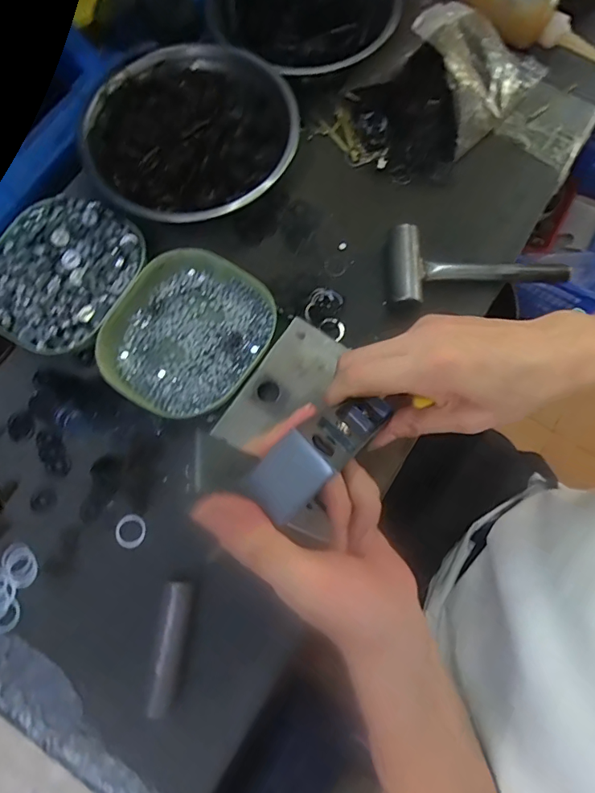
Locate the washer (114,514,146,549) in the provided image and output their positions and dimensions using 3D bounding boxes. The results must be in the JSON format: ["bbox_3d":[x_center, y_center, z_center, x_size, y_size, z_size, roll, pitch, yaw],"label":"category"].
[{"bbox_3d":[-0.143,0.115,0.393,0.027,0.004,0.027,0,75,0],"label":"washer"}]

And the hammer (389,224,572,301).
[{"bbox_3d":[0.171,-0.119,0.437,0.165,0.032,0.074,2,75,1],"label":"hammer"}]

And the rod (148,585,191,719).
[{"bbox_3d":[-0.097,0.194,0.358,0.015,0.015,0.093,5,75,2],"label":"rod"}]

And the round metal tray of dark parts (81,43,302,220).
[{"bbox_3d":[-0.100,-0.249,0.458,0.196,0.060,0.188,0,75,0],"label":"round metal tray of dark parts"}]

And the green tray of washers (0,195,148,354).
[{"bbox_3d":[-0.222,-0.115,0.436,0.130,0.034,0.147,29,77,7],"label":"green tray of washers"}]

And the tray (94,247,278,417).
[{"bbox_3d":[-0.102,-0.057,0.425,0.132,0.027,0.149,32,77,8],"label":"tray"}]

